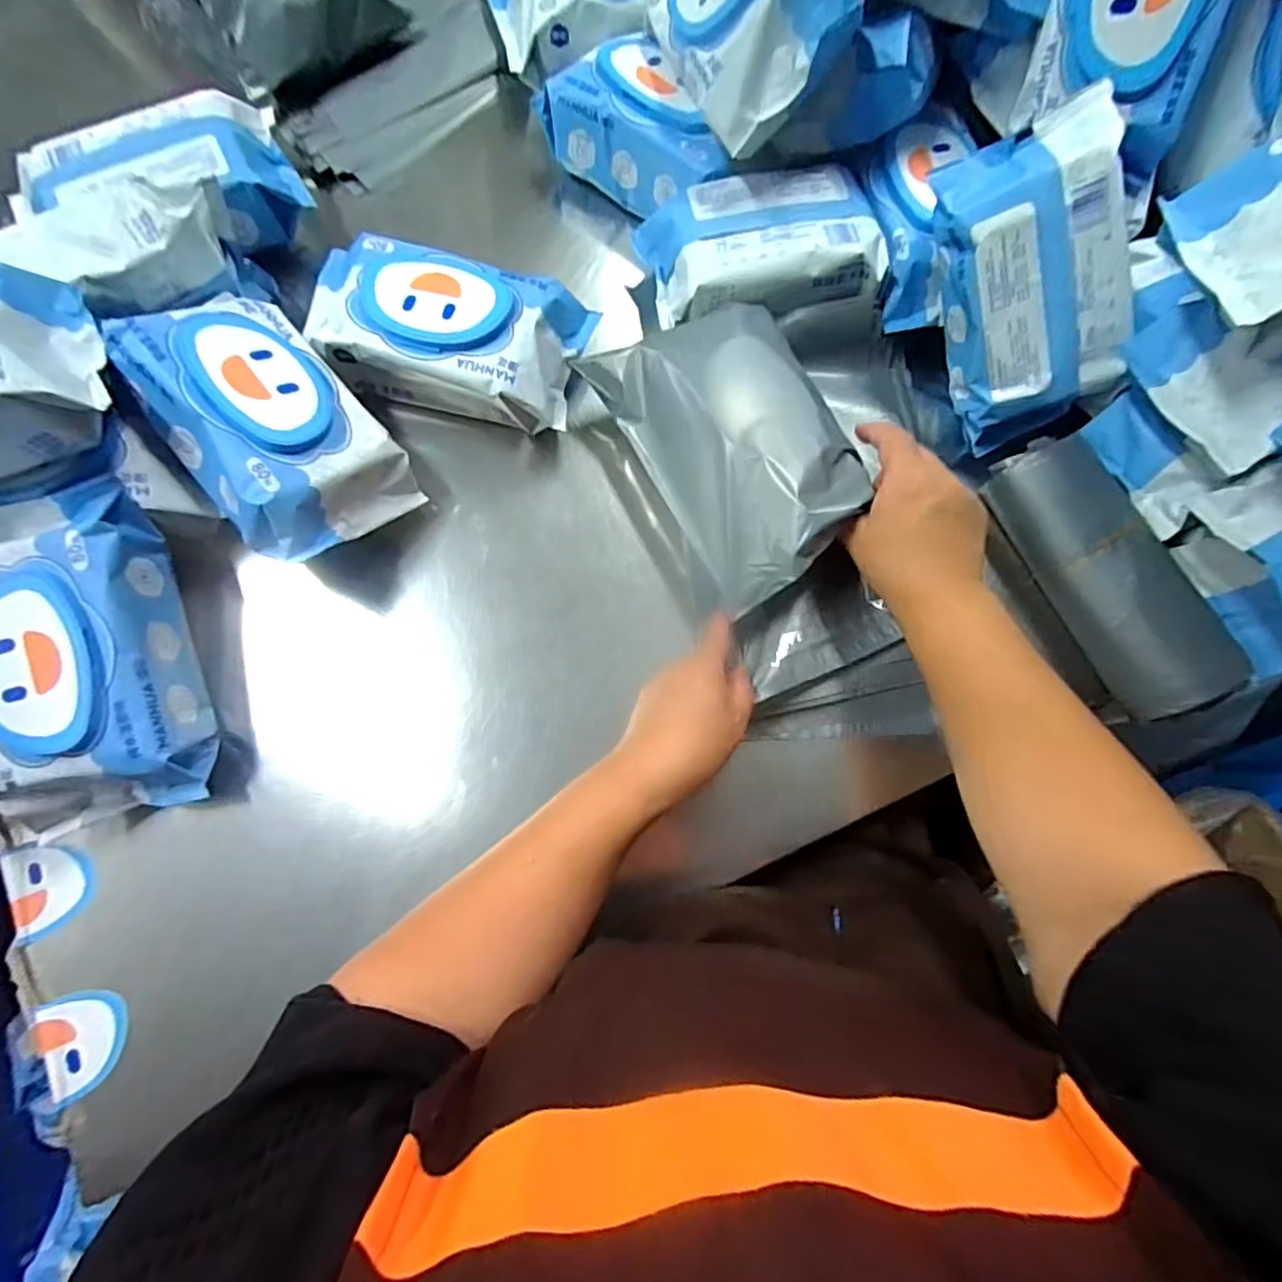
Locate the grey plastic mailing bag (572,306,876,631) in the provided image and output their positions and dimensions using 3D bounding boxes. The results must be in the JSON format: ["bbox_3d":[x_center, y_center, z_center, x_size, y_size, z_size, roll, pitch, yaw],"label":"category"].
[{"bbox_3d":[0.065,-0.138,0.428,0.132,0.059,0.215,-22,79,-6],"label":"grey plastic mailing bag"}]

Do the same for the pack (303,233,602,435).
[{"bbox_3d":[-0.152,-0.238,0.468,0.214,0.076,0.107,14,78,2],"label":"pack"}]

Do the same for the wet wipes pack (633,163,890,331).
[{"bbox_3d":[0.094,-0.305,0.475,0.177,0.056,0.103,-9,78,-3],"label":"wet wipes pack"}]

